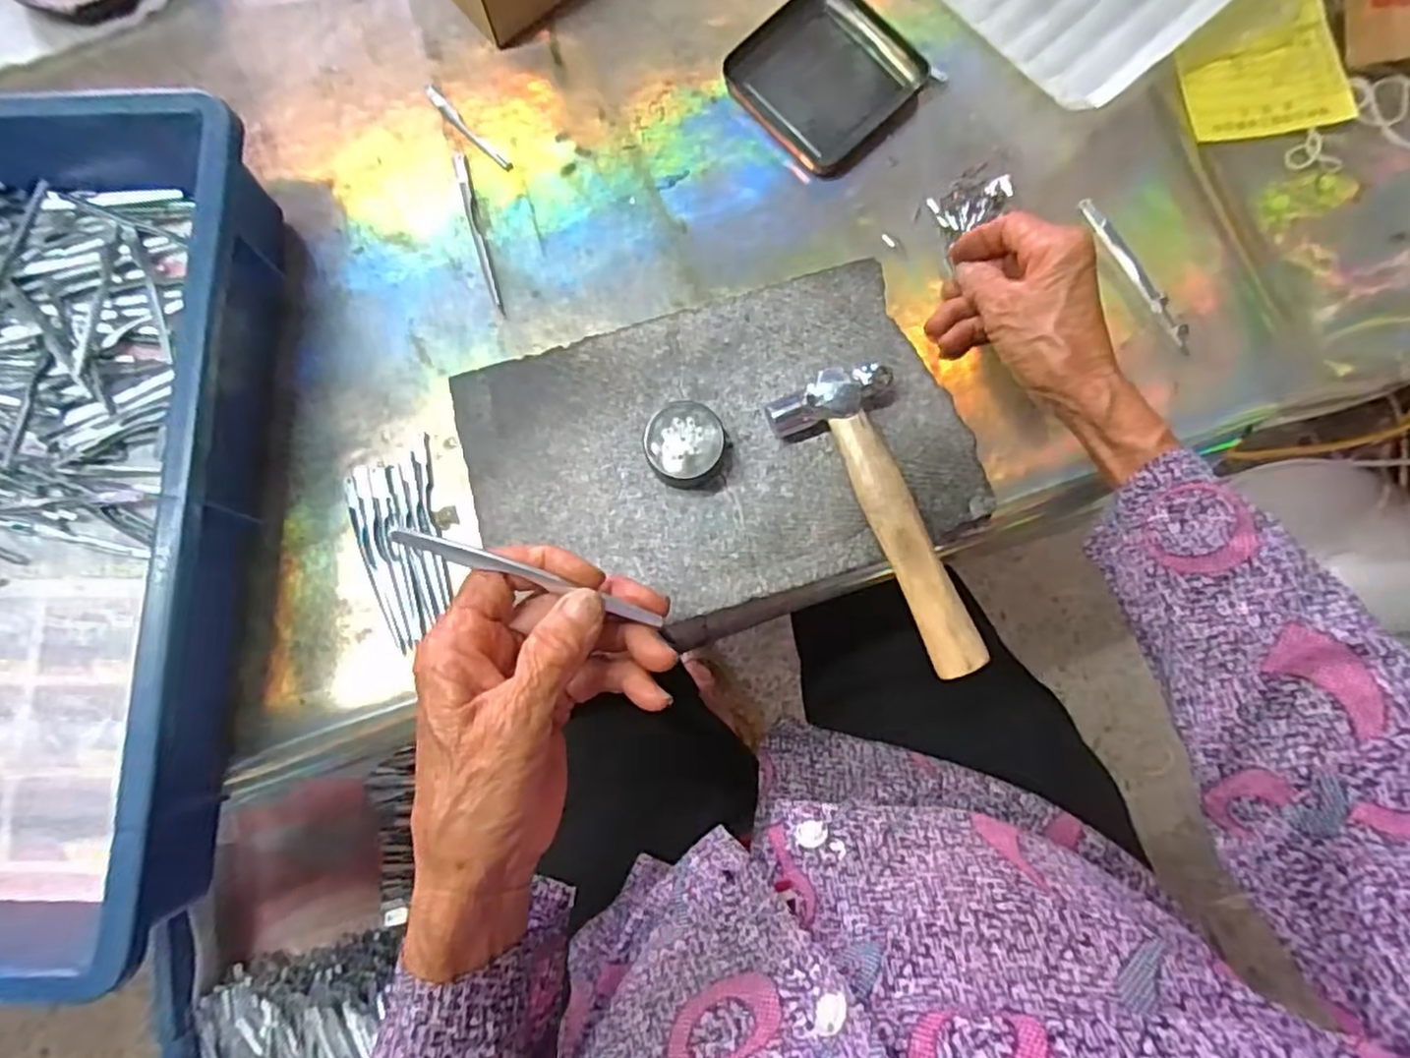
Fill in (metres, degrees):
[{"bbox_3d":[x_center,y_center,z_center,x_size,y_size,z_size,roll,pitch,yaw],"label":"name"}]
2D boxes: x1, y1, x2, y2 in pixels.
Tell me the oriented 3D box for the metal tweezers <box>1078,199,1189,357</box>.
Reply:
[{"bbox_3d":[0.256,-0.152,0.413,0.012,0.011,0.109,-27,80,-5],"label":"metal tweezers"}]

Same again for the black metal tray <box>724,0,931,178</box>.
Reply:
[{"bbox_3d":[0.075,-0.283,0.434,0.098,0.015,0.097,44,82,7],"label":"black metal tray"}]

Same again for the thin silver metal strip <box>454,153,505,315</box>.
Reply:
[{"bbox_3d":[-0.138,-0.181,0.420,0.007,0.004,0.108,-16,79,-4],"label":"thin silver metal strip"}]

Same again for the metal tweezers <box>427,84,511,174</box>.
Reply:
[{"bbox_3d":[-0.150,-0.252,0.437,0.009,0.004,0.080,-42,82,-8],"label":"metal tweezers"}]

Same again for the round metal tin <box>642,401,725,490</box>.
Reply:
[{"bbox_3d":[-0.010,-0.040,0.335,0.036,0.023,0.036,0,80,1],"label":"round metal tin"}]

